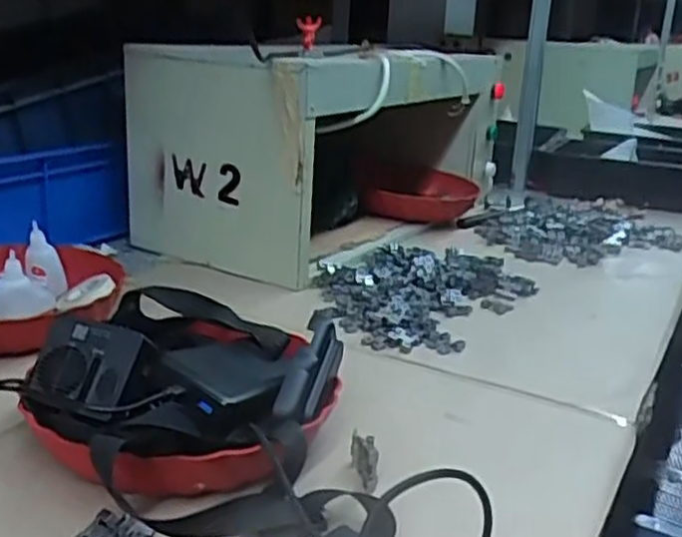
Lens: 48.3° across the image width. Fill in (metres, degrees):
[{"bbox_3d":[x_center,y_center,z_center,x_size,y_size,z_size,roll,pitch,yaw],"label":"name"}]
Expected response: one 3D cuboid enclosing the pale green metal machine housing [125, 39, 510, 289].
[{"bbox_3d":[-0.003,-0.225,1.300,0.324,0.285,0.750,14,21,29],"label":"pale green metal machine housing"}]

